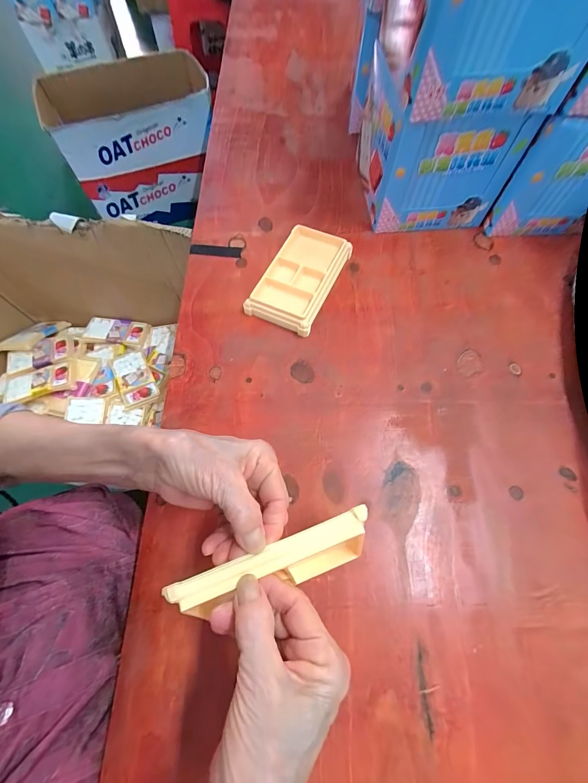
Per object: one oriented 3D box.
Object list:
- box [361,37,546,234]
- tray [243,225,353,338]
[{"bbox_3d":[0.171,-0.308,0.394,0.144,0.133,0.161,-5,67,-2],"label":"box"},{"bbox_3d":[0.009,-0.136,0.375,0.078,0.029,0.135,23,68,9],"label":"tray"}]

